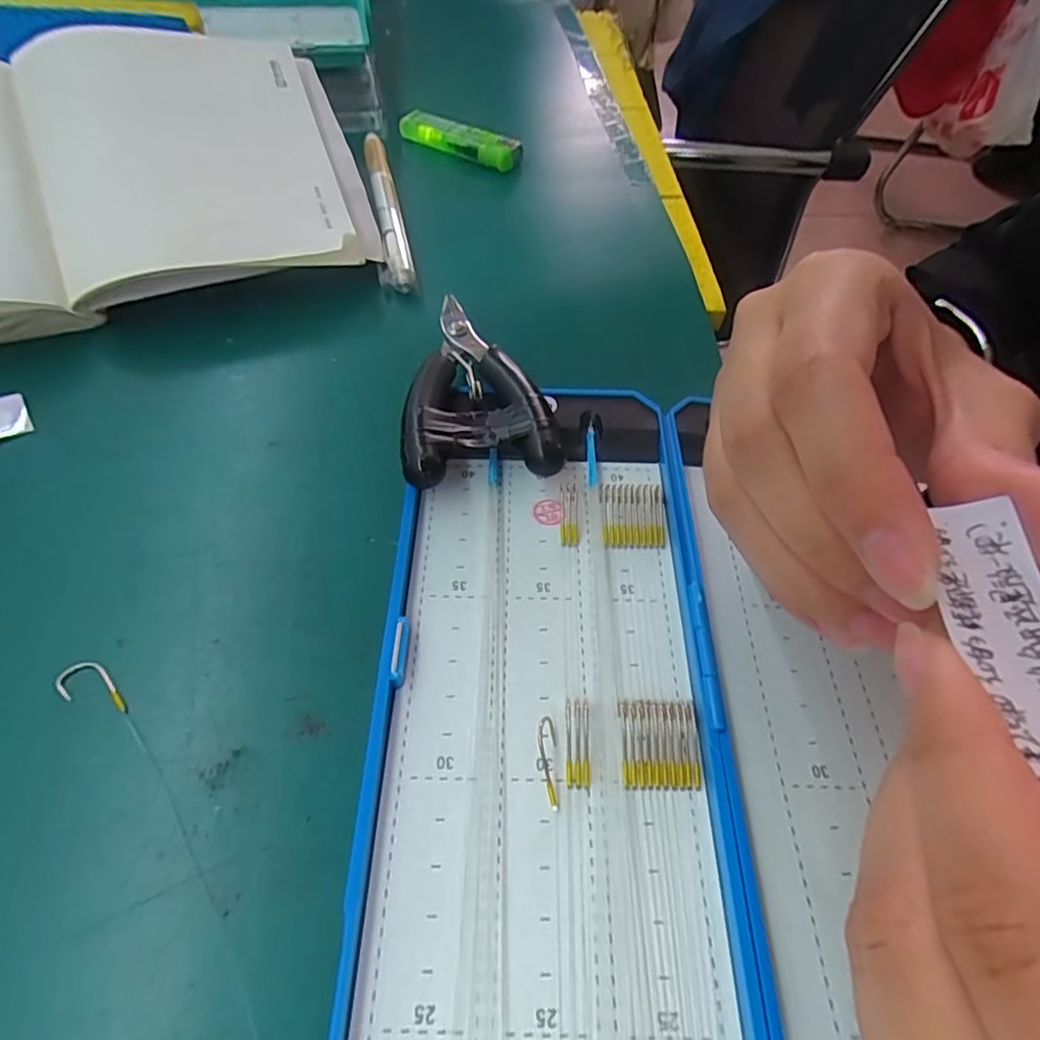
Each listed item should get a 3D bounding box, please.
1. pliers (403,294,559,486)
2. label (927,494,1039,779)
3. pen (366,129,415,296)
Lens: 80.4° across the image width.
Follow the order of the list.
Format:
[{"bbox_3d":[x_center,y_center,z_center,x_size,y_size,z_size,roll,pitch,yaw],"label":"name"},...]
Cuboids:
[{"bbox_3d":[-0.016,-0.047,0.223,0.052,0.021,0.088,-3,56,-9],"label":"pliers"},{"bbox_3d":[0.077,0.016,0.097,0.017,0.006,0.044,4,55,0],"label":"label"},{"bbox_3d":[-0.067,-0.156,0.304,0.015,0.014,0.136,-7,56,-12],"label":"pen"}]

